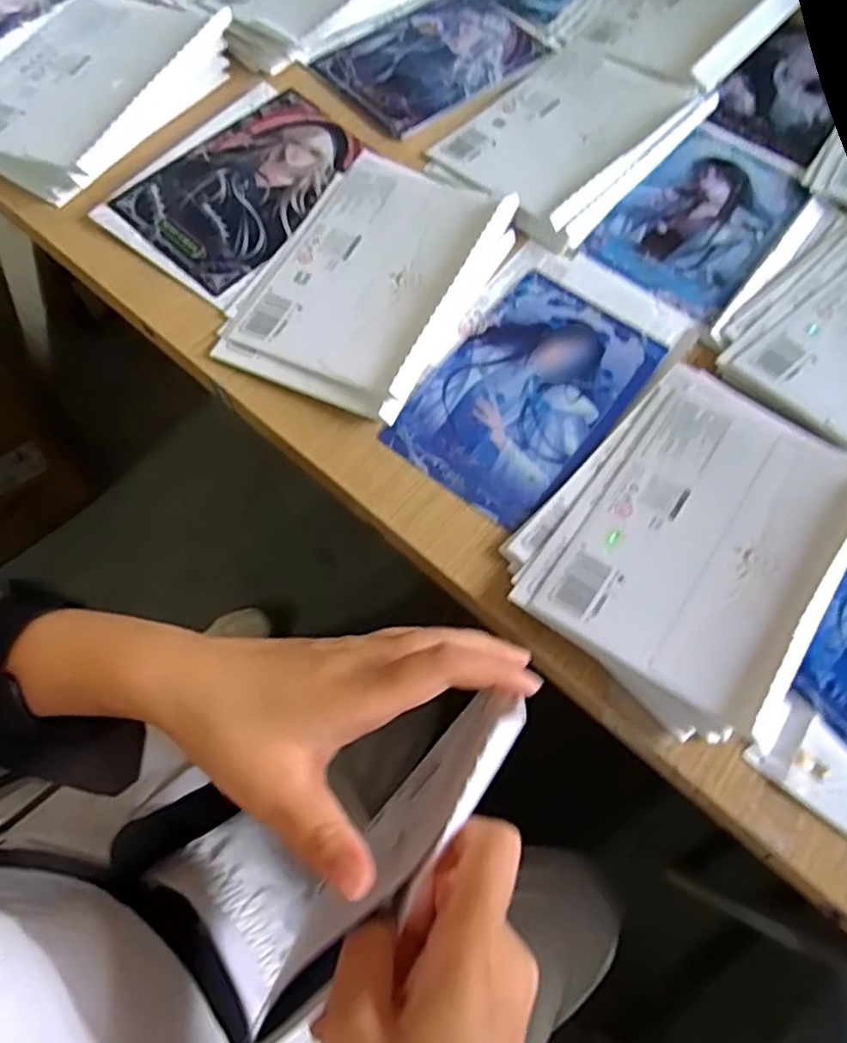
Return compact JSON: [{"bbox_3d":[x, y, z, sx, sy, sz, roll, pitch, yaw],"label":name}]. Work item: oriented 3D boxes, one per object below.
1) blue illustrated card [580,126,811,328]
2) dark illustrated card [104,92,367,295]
[{"bbox_3d":[0.205,-0.220,0.491,0.104,0.007,0.172,37,70,12],"label":"blue illustrated card"},{"bbox_3d":[-0.120,-0.238,0.475,0.105,0.004,0.165,40,70,13],"label":"dark illustrated card"}]

